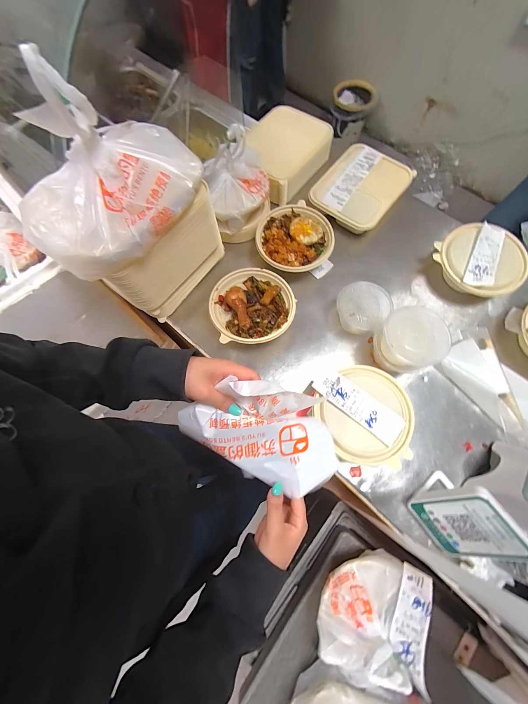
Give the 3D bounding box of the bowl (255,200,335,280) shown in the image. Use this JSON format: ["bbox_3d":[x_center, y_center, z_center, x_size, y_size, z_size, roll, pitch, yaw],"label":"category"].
[{"bbox_3d":[0.075,-0.260,0.633,0.176,0.084,0.174,-1,72,2],"label":"bowl"}]

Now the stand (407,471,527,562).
[{"bbox_3d":[0.320,0.269,0.420,0.091,0.131,0.110,-32,74,-8],"label":"stand"}]

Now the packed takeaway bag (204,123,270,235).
[{"bbox_3d":[-0.061,-0.405,0.591,0.142,0.155,0.162,-18,72,-4],"label":"packed takeaway bag"}]

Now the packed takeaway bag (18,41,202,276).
[{"bbox_3d":[-0.232,-0.265,0.375,0.168,0.168,0.279,42,78,14],"label":"packed takeaway bag"}]

